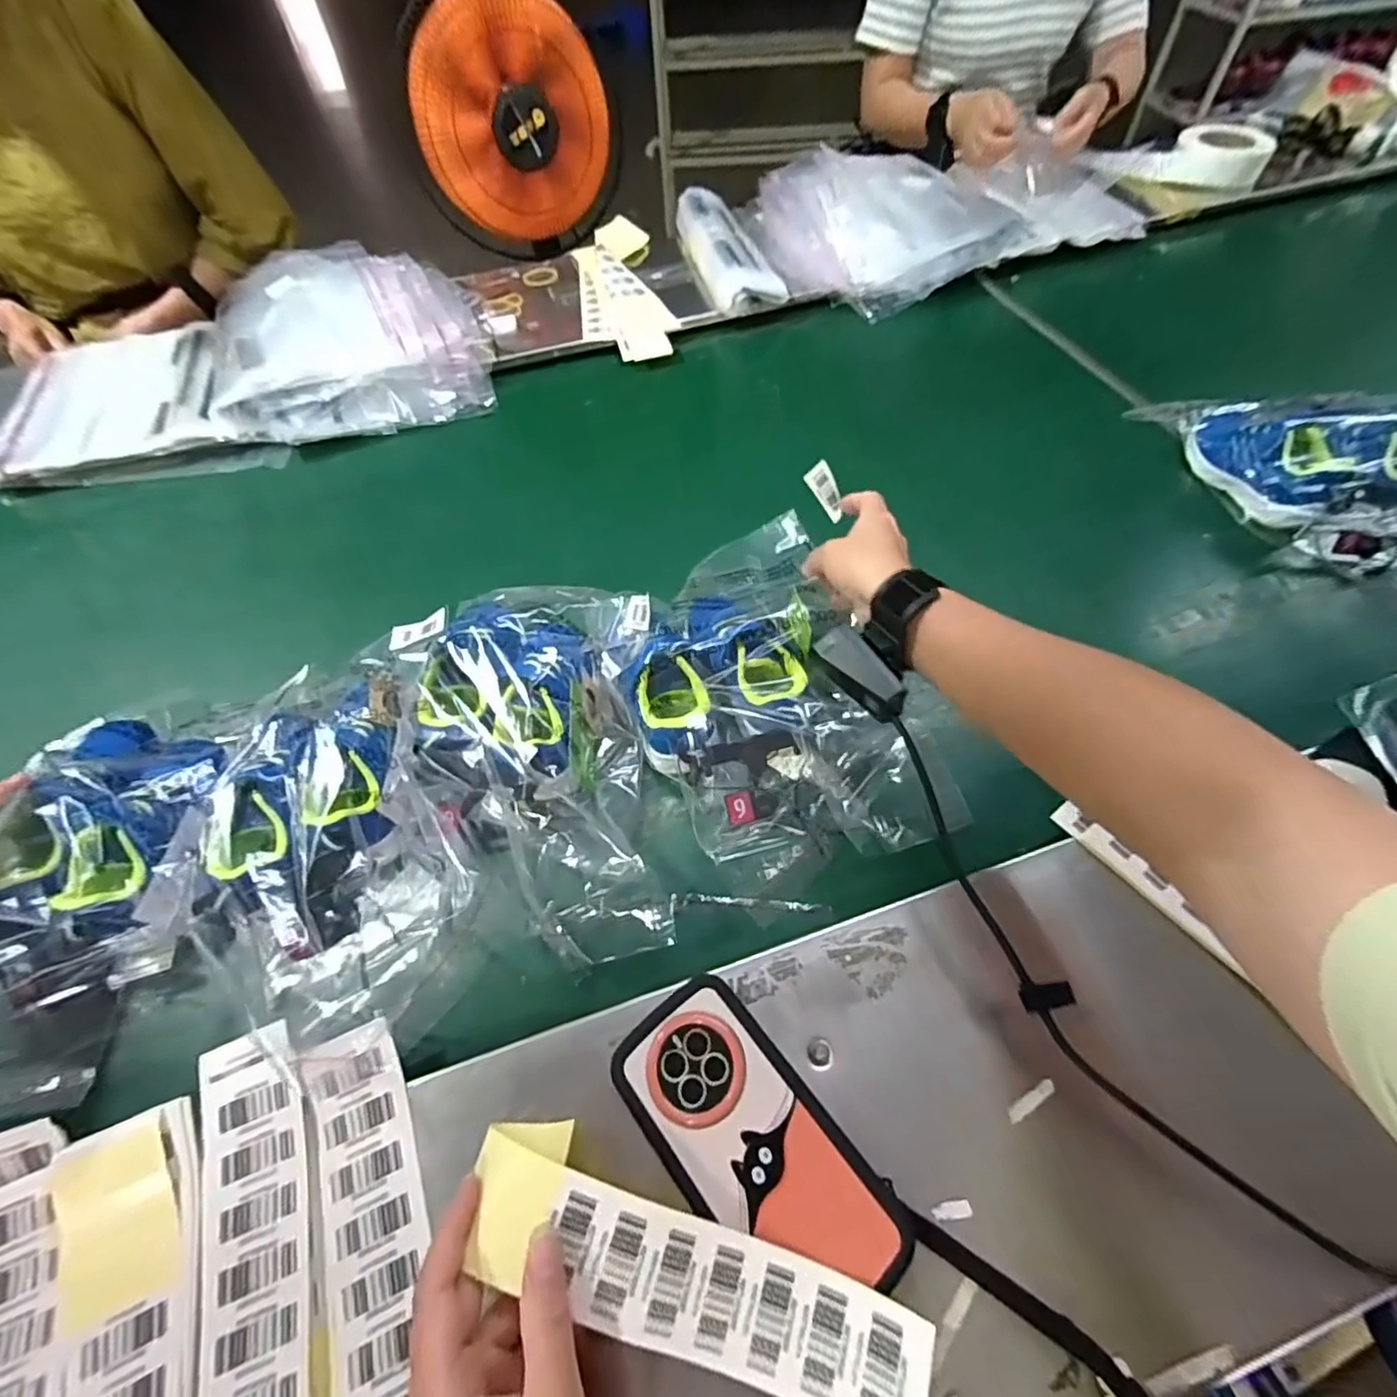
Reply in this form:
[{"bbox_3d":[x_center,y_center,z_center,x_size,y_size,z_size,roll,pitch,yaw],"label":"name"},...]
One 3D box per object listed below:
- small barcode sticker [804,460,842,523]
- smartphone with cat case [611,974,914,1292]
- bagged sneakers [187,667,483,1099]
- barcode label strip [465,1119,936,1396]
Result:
[{"bbox_3d":[0.117,-0.187,0.562,0.004,0.025,0.053,-20,78,-42],"label":"small barcode sticker"},{"bbox_3d":[0.027,0.234,0.329,0.080,0.017,0.158,-34,64,-21],"label":"smartphone with cat case"},{"bbox_3d":[-0.255,0.099,0.429,0.158,0.065,0.284,-21,60,-14],"label":"bagged sneakers"},{"bbox_3d":[-0.007,0.272,0.293,0.219,0.029,0.055,21,59,7],"label":"barcode label strip"}]

